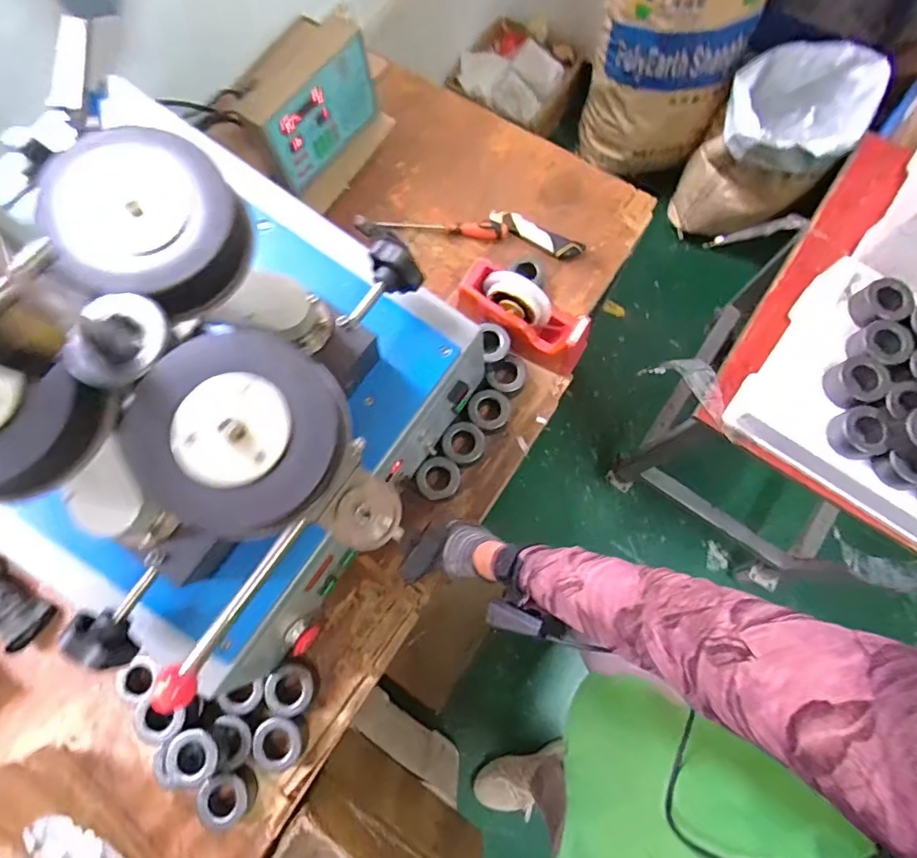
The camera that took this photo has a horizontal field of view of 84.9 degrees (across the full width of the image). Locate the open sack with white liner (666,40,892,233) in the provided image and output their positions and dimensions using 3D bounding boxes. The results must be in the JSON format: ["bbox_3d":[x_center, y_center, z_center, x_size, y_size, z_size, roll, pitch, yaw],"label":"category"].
[{"bbox_3d":[0.855,-0.768,1.384,0.310,0.361,0.375,43,79,11],"label":"open sack with white liner"}]

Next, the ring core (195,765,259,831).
[{"bbox_3d":[-0.287,0.460,0.624,0.068,0.040,0.064,-27,76,-7],"label":"ring core"}]

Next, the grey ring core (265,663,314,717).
[{"bbox_3d":[-0.217,0.340,0.659,0.057,0.039,0.059,0,75,0],"label":"grey ring core"}]

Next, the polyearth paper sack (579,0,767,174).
[{"bbox_3d":[0.534,-0.992,1.318,0.412,0.606,0.210,12,75,4],"label":"polyearth paper sack"}]

